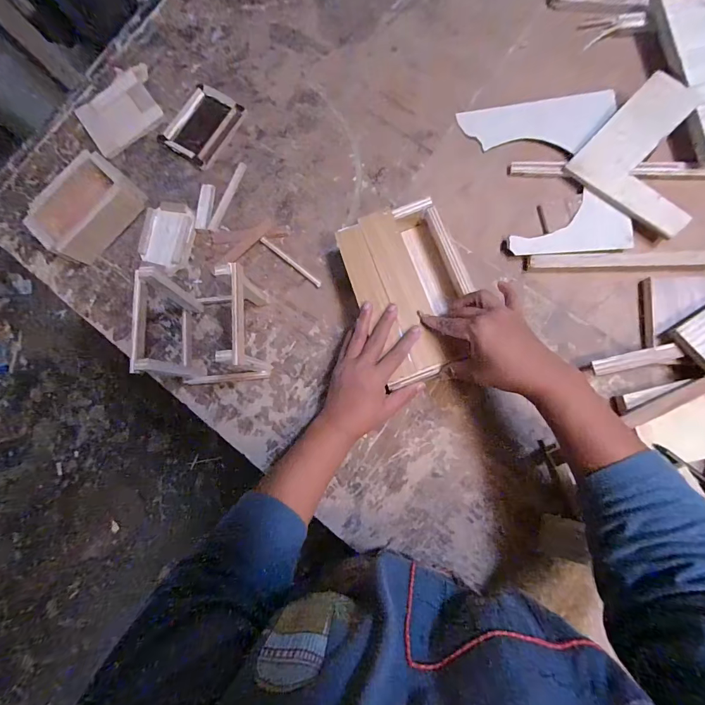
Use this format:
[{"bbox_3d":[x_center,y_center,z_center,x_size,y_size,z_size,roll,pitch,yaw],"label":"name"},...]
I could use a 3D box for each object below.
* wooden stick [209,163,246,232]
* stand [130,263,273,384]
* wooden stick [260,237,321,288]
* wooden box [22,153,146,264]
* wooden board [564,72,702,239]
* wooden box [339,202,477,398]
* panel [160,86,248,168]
[{"bbox_3d":[-0.192,-0.241,0.551,0.014,0.004,0.118,21,84,8],"label":"wooden stick"},{"bbox_3d":[-0.186,-0.029,0.462,0.134,0.123,0.127,-2,82,5],"label":"stand"},{"bbox_3d":[-0.091,-0.132,0.524,0.114,0.004,0.008,40,87,10],"label":"wooden stick"},{"bbox_3d":[-0.401,-0.217,0.543,0.102,0.058,0.152,36,87,9],"label":"wooden box"},{"bbox_3d":[0.392,-0.253,0.456,0.157,0.012,0.156,46,101,17],"label":"wooden board"},{"bbox_3d":[0.078,-0.079,0.464,0.134,0.046,0.215,-21,80,2],"label":"wooden box"},{"bbox_3d":[-0.241,-0.364,0.574,0.098,0.012,0.120,35,86,9],"label":"panel"}]

